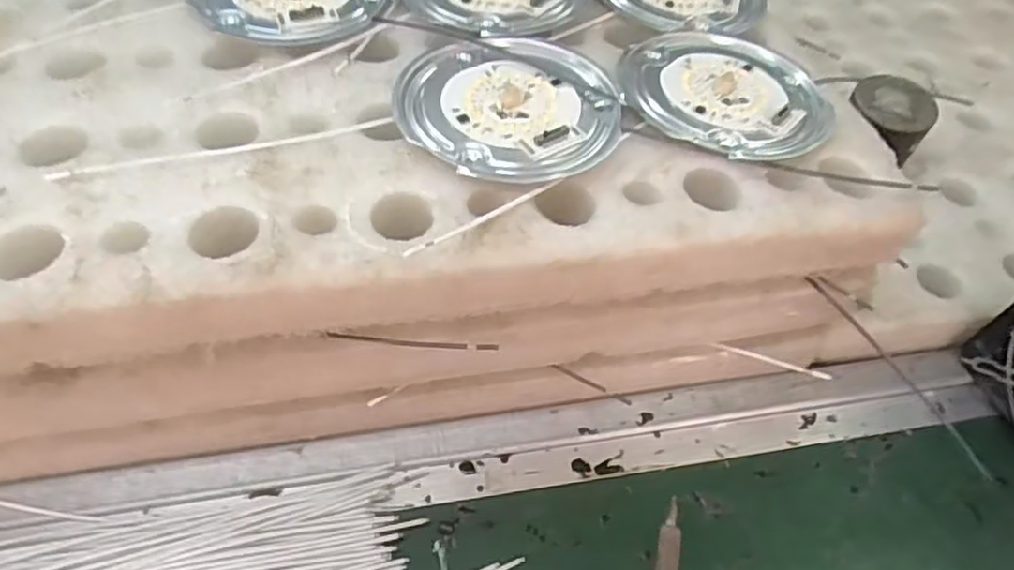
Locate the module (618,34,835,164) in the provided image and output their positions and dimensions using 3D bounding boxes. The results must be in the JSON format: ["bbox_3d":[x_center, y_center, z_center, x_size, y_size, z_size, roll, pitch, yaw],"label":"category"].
[{"bbox_3d":[0.109,-0.097,0.339,0.103,0.009,0.094,2,52,-3],"label":"module"}]

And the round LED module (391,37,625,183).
[{"bbox_3d":[0.001,-0.086,0.316,0.103,0.007,0.097,-1,55,-5],"label":"round LED module"}]

